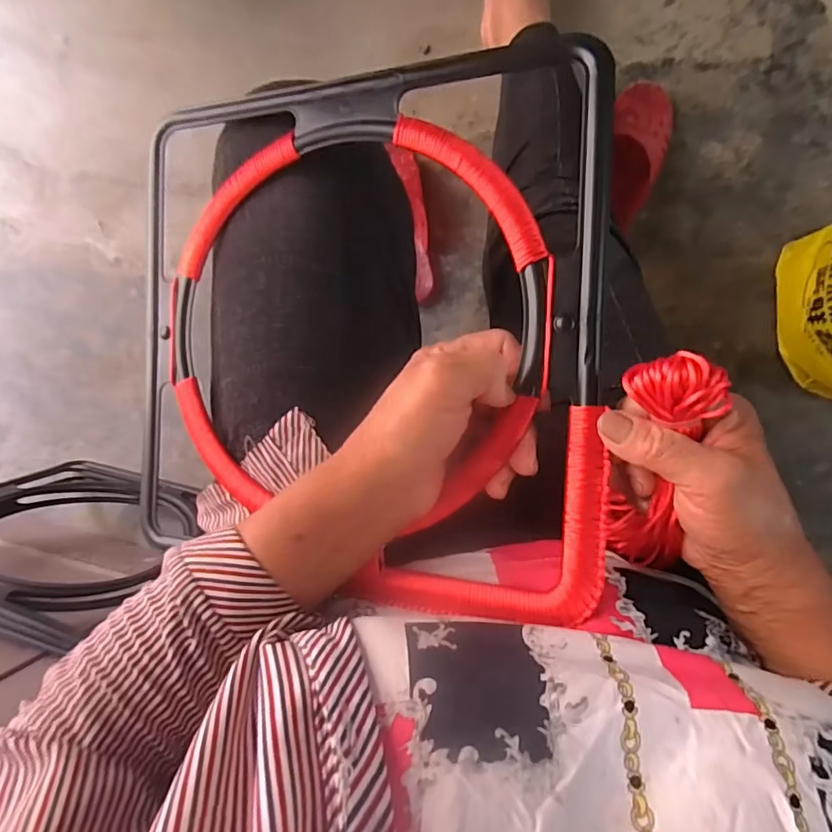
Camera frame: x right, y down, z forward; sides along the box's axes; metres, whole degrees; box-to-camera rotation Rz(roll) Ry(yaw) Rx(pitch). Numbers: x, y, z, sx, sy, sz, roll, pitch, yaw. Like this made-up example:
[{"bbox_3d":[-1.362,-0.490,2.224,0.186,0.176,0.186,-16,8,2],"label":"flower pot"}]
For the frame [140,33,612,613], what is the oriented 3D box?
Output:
[{"bbox_3d":[-0.048,-0.056,0.336,0.322,0.022,0.326,2,87,18],"label":"frame"}]

